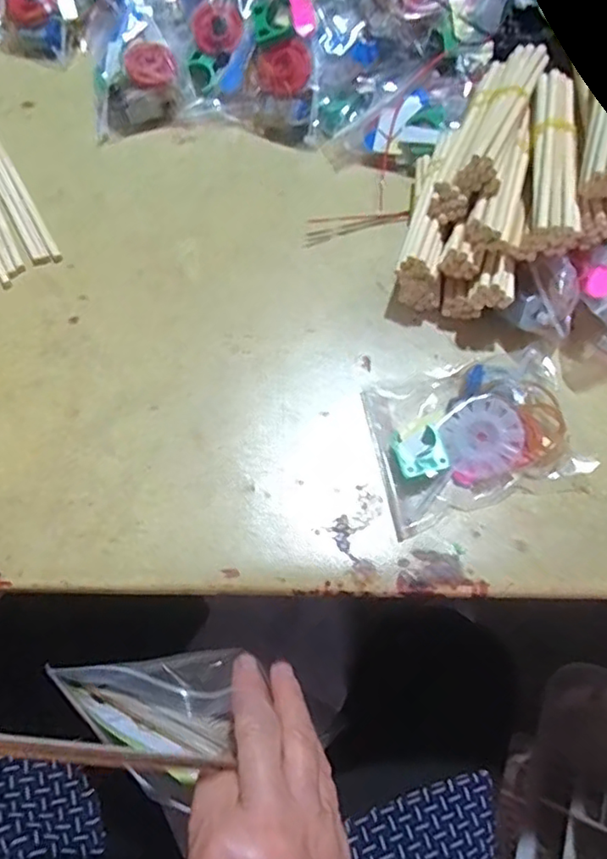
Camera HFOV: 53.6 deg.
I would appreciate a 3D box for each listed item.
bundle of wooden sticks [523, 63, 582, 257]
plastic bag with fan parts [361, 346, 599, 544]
[{"bbox_3d":[0.128,-0.139,0.310,0.023,0.025,0.098,8,67,3],"label":"bundle of wooden sticks"},{"bbox_3d":[0.086,0.000,0.303,0.100,0.020,0.076,-14,67,-7],"label":"plastic bag with fan parts"}]

